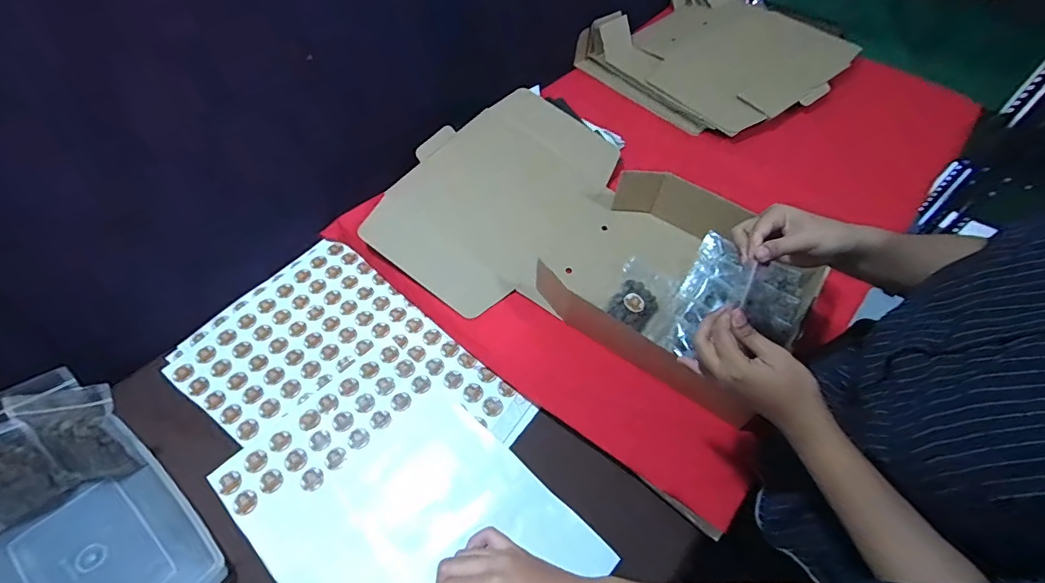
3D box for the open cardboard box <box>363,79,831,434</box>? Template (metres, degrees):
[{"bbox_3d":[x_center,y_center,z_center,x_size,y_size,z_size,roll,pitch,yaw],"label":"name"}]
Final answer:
[{"bbox_3d":[0.135,-0.083,0.855,0.660,0.102,0.483,31,61,19],"label":"open cardboard box"}]

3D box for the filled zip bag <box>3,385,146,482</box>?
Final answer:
[{"bbox_3d":[-0.550,0.184,0.611,0.091,0.149,0.018,-11,34,-20],"label":"filled zip bag"}]

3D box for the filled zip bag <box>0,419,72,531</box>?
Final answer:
[{"bbox_3d":[-0.613,0.224,0.573,0.020,0.147,0.090,31,43,32],"label":"filled zip bag"}]

